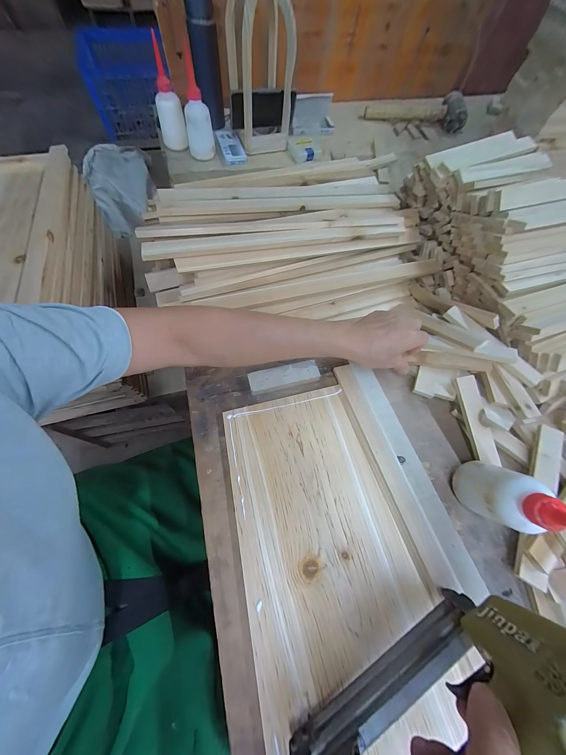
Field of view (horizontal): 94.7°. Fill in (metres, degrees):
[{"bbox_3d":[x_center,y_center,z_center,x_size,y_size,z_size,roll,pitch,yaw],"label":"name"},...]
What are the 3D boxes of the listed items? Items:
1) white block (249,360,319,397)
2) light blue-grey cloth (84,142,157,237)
[{"bbox_3d":[0.002,-0.002,0.390,0.104,0.013,0.031,-14,66,-9],"label":"white block"},{"bbox_3d":[-0.561,-0.685,0.946,0.217,0.128,0.324,-25,69,-14],"label":"light blue-grey cloth"}]

